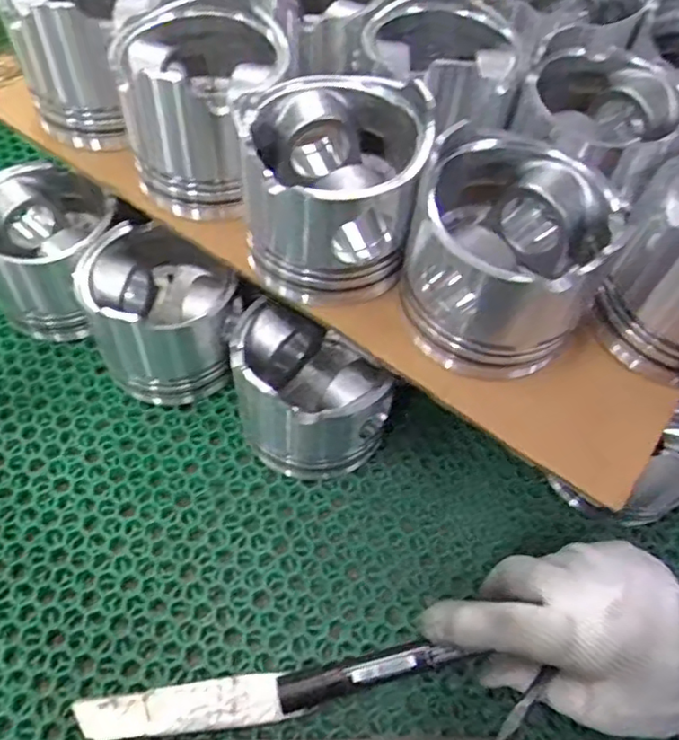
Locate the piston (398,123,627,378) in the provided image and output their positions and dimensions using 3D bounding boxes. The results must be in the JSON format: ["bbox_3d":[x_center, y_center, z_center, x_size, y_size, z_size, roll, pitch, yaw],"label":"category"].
[{"bbox_3d":[0.084,-0.060,0.316,0.092,0.090,0.094,1,55,-2],"label":"piston"}]

